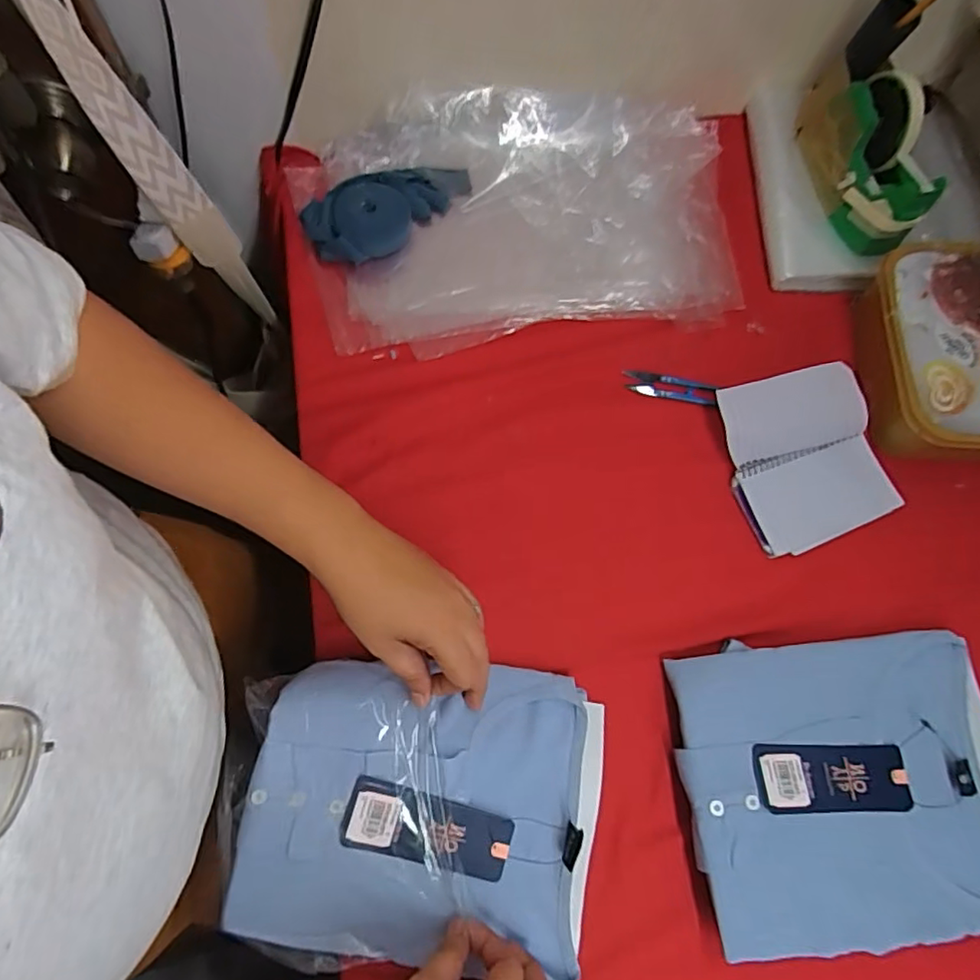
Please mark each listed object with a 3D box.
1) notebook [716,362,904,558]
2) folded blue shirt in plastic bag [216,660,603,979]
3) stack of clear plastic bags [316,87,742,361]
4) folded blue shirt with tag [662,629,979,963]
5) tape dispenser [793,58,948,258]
[{"bbox_3d":[0.294,-0.031,0.531,0.139,0.025,0.154,-12,74,-4],"label":"notebook"},{"bbox_3d":[-0.052,0.242,0.426,0.273,0.049,0.209,2,74,0],"label":"folded blue shirt in plastic bag"},{"bbox_3d":[0.036,-0.281,0.589,0.427,0.044,0.275,-4,74,-2],"label":"stack of clear plastic bags"},{"bbox_3d":[0.276,0.227,0.449,0.247,0.038,0.209,-2,74,-1],"label":"folded blue shirt with tag"},{"bbox_3d":[0.367,-0.341,0.575,0.060,0.093,0.198,-10,74,-4],"label":"tape dispenser"}]

